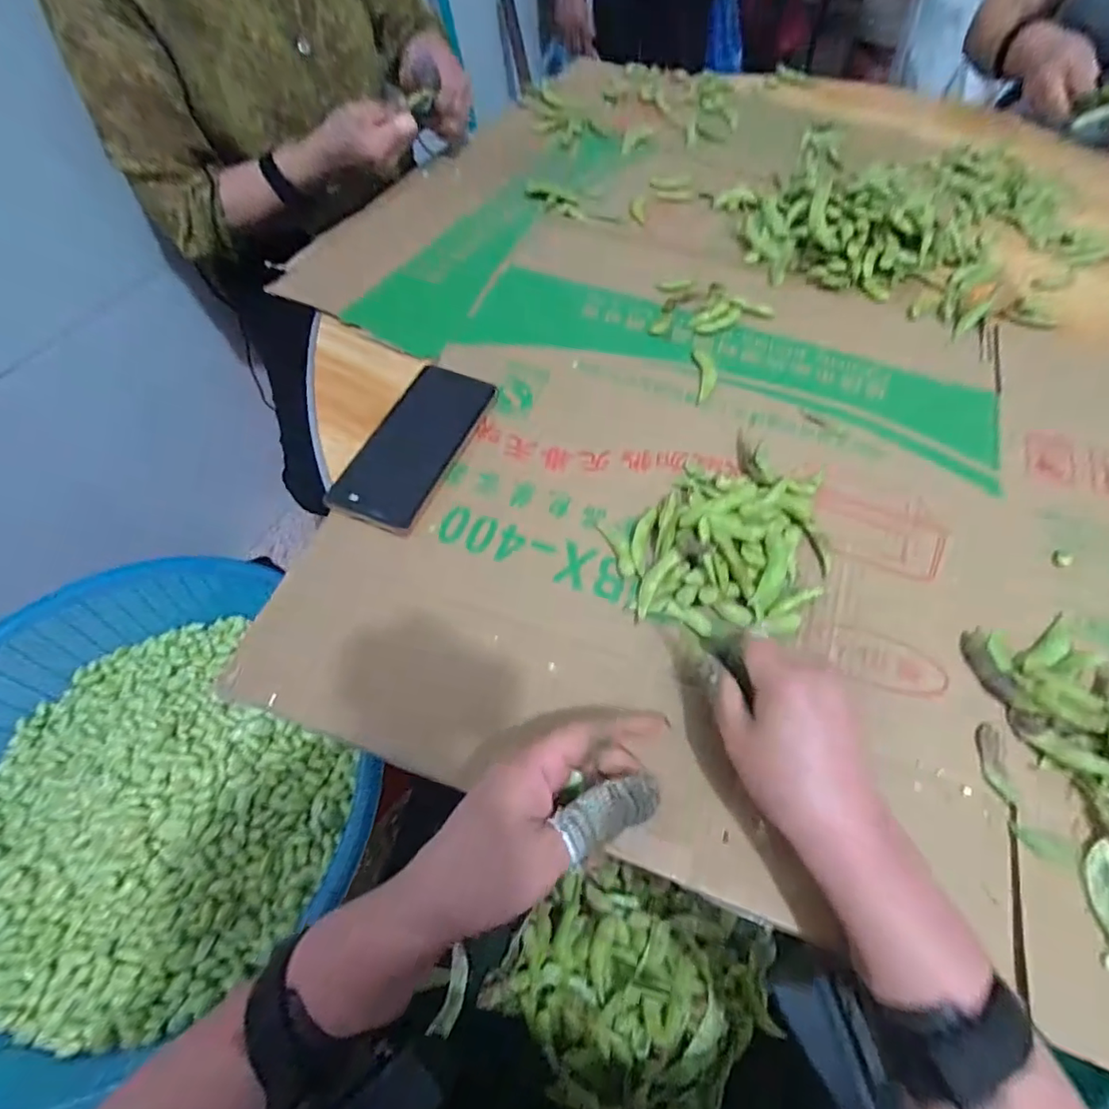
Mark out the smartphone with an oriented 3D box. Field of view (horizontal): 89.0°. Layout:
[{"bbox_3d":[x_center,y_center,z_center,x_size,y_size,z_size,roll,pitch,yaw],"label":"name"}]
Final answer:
[{"bbox_3d":[-0.116,-0.094,0.474,0.074,0.012,0.171,20,61,10],"label":"smartphone"}]

